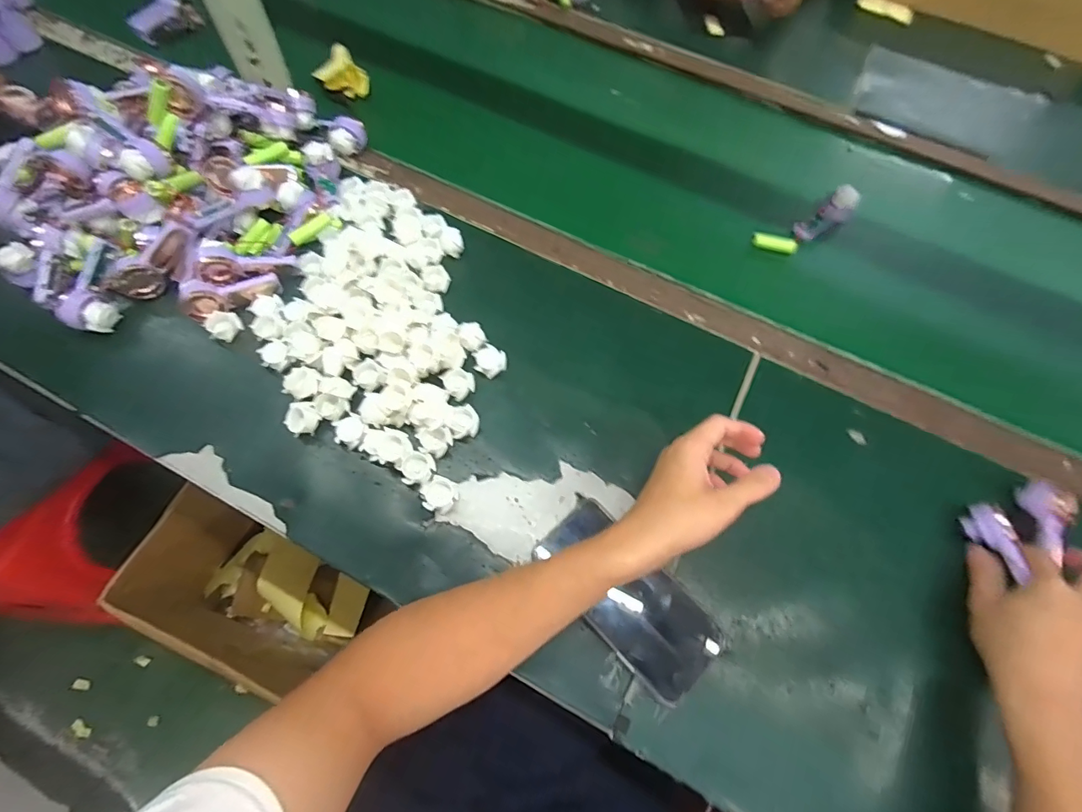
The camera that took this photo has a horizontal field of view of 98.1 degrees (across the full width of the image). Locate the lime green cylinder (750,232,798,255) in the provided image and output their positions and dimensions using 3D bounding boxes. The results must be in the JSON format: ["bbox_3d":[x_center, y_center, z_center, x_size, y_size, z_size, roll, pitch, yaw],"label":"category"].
[{"bbox_3d":[0.287,-0.200,0.576,0.053,0.015,0.019,23,67,7],"label":"lime green cylinder"}]

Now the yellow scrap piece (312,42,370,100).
[{"bbox_3d":[-0.273,-0.456,0.647,0.059,0.035,0.055,36,70,12],"label":"yellow scrap piece"}]

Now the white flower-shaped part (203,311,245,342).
[{"bbox_3d":[-0.333,-0.086,0.493,0.029,0.018,0.031,1,67,-3],"label":"white flower-shaped part"}]

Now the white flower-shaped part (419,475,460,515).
[{"bbox_3d":[-0.094,0.082,0.432,0.033,0.013,0.031,1,67,-3],"label":"white flower-shaped part"}]

